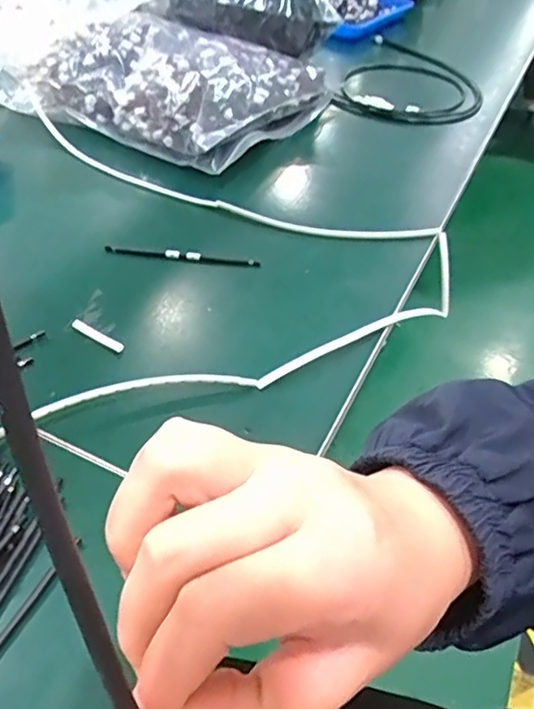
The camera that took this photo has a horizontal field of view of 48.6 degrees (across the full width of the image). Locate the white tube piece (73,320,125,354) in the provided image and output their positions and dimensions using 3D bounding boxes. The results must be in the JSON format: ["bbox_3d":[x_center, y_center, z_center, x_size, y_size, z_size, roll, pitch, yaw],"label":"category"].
[{"bbox_3d":[-0.149,-0.016,0.525,0.056,0.005,0.011,26,49,20],"label":"white tube piece"}]

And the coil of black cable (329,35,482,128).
[{"bbox_3d":[0.246,-0.451,0.986,0.218,0.026,0.335,18,47,12],"label":"coil of black cable"}]

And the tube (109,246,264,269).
[{"bbox_3d":[-0.087,-0.102,0.610,0.157,0.006,0.009,6,45,1],"label":"tube"}]

